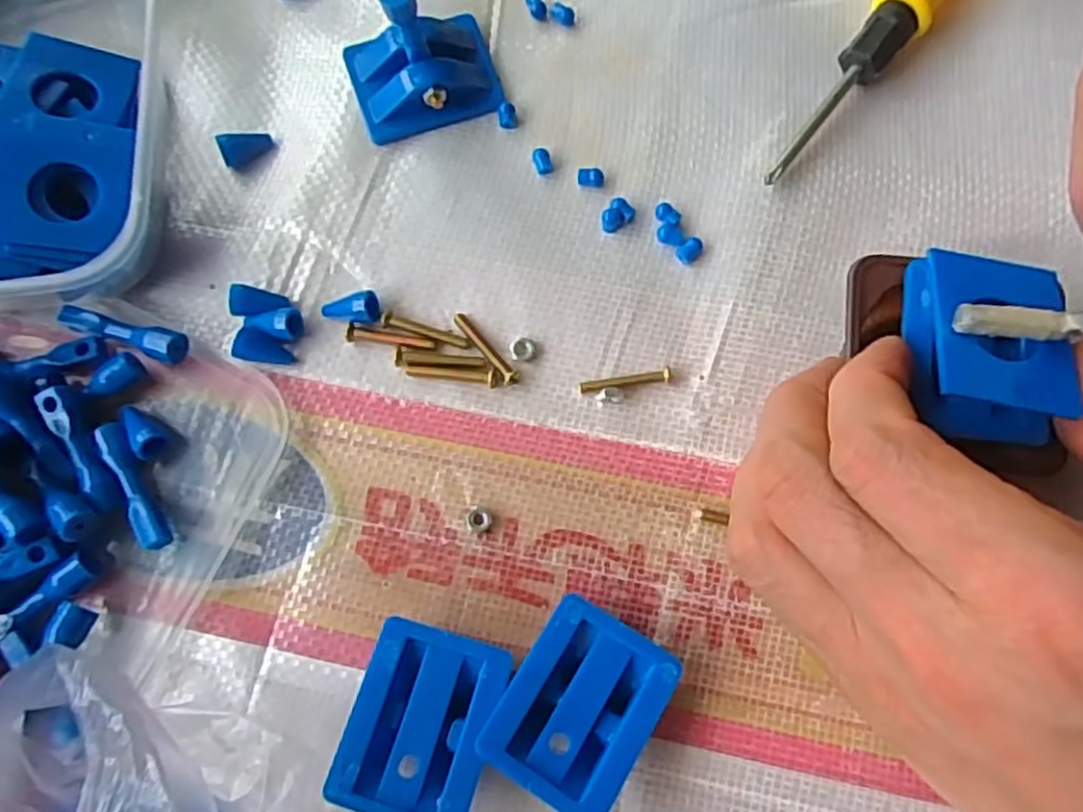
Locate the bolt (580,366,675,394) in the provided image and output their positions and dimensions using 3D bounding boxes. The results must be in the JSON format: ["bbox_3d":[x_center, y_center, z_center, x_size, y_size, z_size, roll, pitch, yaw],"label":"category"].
[{"bbox_3d":[0.024,-0.007,0.215,0.026,0.004,0.005,-10,77,0],"label":"bolt"}]

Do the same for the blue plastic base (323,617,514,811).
[{"bbox_3d":[-0.029,0.079,0.188,0.034,0.019,0.043,16,78,5],"label":"blue plastic base"}]

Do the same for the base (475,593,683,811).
[{"bbox_3d":[0.010,0.074,0.188,0.034,0.018,0.044,30,80,8],"label":"base"}]

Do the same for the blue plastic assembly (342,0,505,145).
[{"bbox_3d":[-0.038,-0.108,0.220,0.043,0.043,0.032,-18,77,-2],"label":"blue plastic assembly"}]

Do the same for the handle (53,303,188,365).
[{"bbox_3d":[-0.122,-0.020,0.219,0.039,0.012,0.009,14,78,5],"label":"handle"}]

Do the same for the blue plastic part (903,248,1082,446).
[{"bbox_3d":[0.106,-0.015,0.179,0.034,0.018,0.047,11,77,4],"label":"blue plastic part"}]

